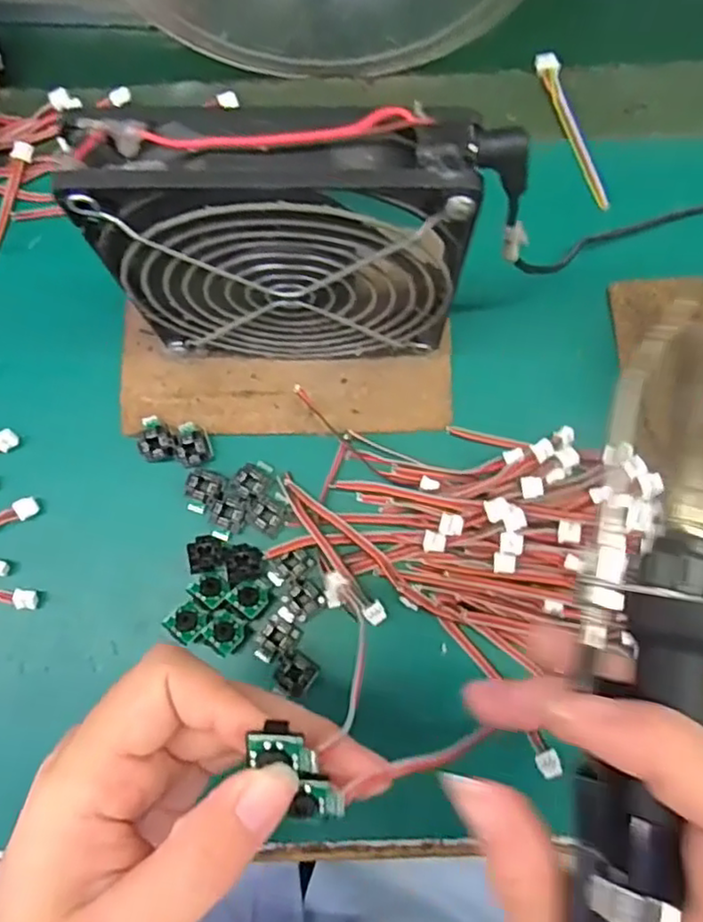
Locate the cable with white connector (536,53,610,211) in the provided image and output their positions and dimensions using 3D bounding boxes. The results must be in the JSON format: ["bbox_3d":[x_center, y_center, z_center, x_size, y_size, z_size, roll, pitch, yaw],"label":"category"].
[{"bbox_3d":[0.107,-0.160,0.318,0.011,0.007,0.084,-16,74,-4],"label":"cable with white connector"}]

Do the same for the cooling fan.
[{"bbox_3d":[-0.021,-0.066,0.235,0.113,0.131,0.029,3,78,2],"label":"cooling fan"}]

